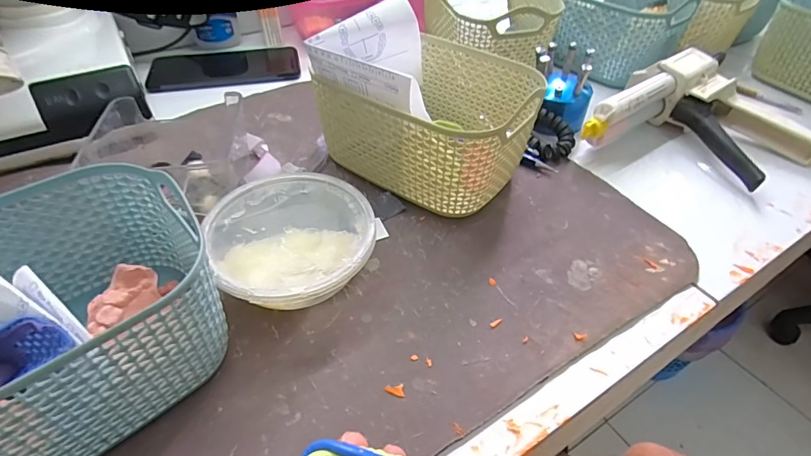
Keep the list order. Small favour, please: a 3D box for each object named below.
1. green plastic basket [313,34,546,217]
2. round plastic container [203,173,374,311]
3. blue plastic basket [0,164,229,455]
[{"bbox_3d":[0.024,-0.084,0.357,0.140,0.074,0.117,30,51,24],"label":"green plastic basket"},{"bbox_3d":[-0.070,0.011,0.288,0.096,0.040,0.103,1,44,-1],"label":"round plastic container"},{"bbox_3d":[-0.179,0.055,0.214,0.163,0.084,0.119,-33,54,-30],"label":"blue plastic basket"}]

